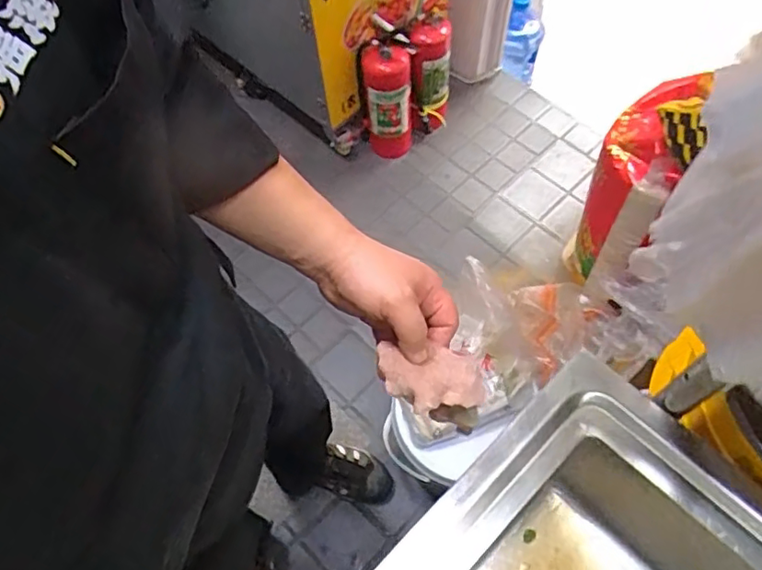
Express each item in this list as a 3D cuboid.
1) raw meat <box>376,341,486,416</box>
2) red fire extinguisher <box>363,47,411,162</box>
[{"bbox_3d":[0.043,0.081,0.510,0.091,0.023,0.052,0,62,2],"label":"raw meat"},{"bbox_3d":[0.023,-0.502,1.738,0.125,0.369,0.118,-1,62,2],"label":"red fire extinguisher"}]

